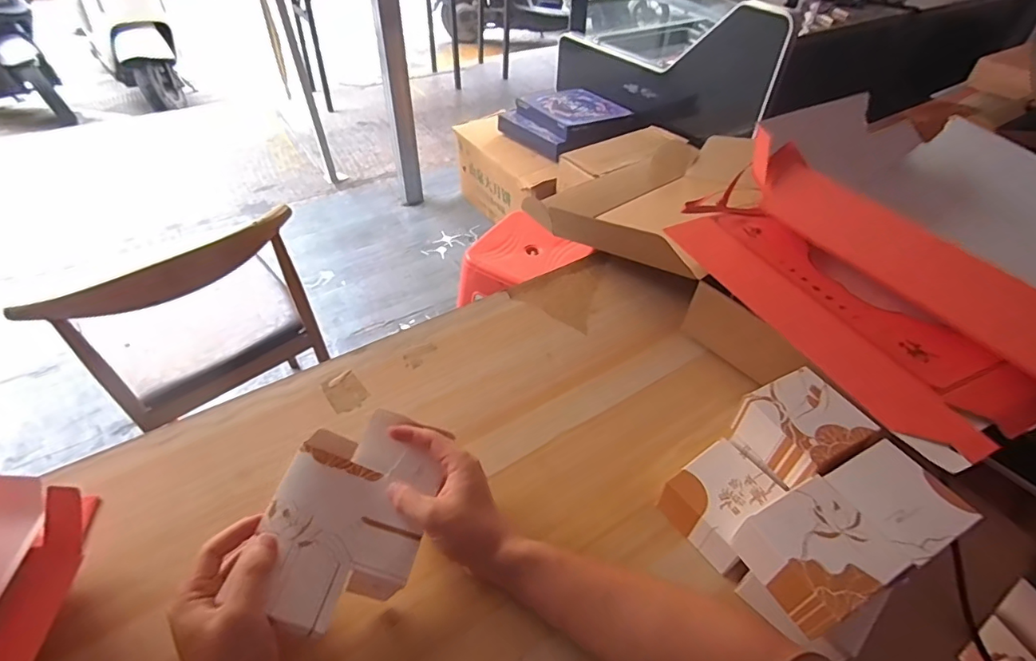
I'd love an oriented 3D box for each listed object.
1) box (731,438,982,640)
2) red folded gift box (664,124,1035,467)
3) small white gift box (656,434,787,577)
[{"bbox_3d":[0.275,0.167,0.417,0.168,0.053,0.082,-18,49,-20],"label":"box"},{"bbox_3d":[0.349,-0.057,0.545,0.164,0.126,0.389,-19,48,-17],"label":"red folded gift box"},{"bbox_3d":[0.199,0.163,0.484,0.088,0.045,0.083,-23,51,-24],"label":"small white gift box"}]

